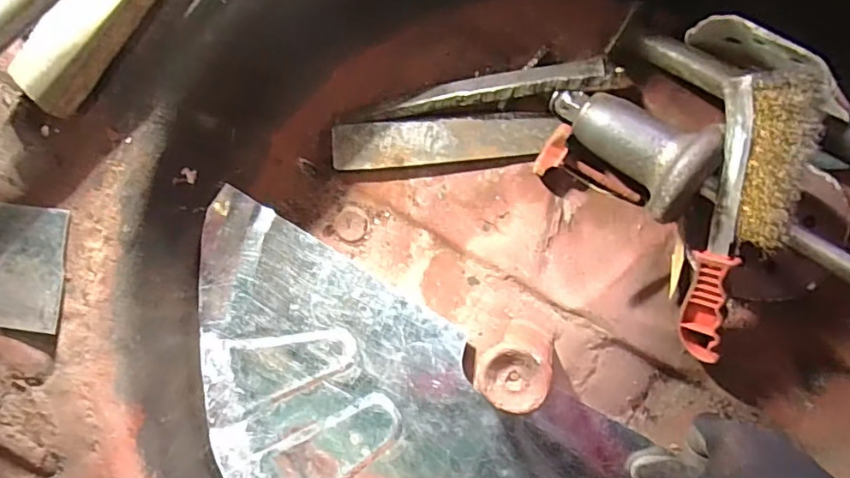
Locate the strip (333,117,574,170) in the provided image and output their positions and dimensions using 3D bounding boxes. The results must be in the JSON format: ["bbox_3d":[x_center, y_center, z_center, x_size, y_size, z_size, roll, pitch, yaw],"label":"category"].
[{"bbox_3d":[0.015,-0.085,0.462,0.195,0.005,0.040,-2,95,10],"label":"strip"}]

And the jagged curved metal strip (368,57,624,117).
[{"bbox_3d":[0.060,-0.126,0.439,0.214,0.034,0.025,-6,94,10],"label":"jagged curved metal strip"}]

